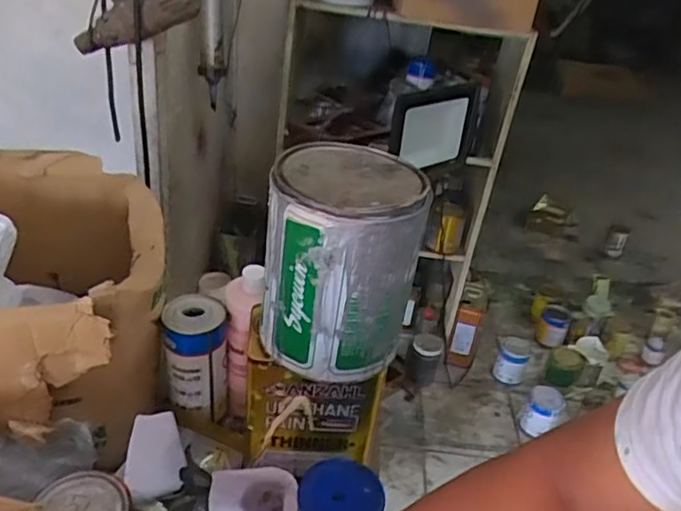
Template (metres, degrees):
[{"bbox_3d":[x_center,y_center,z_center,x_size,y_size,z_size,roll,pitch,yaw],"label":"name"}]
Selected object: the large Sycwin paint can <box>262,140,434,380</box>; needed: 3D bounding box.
[{"bbox_3d":[0.002,0.002,0.672,0.154,0.202,0.155,5,32,-3],"label":"large Sycwin paint can"}]

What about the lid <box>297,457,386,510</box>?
[{"bbox_3d":[0.002,0.279,0.706,0.096,0.021,0.089,5,32,-3],"label":"lid"}]

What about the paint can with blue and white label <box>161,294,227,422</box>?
[{"bbox_3d":[-0.203,0.144,0.851,0.080,0.173,0.079,5,32,-3],"label":"paint can with blue and white label"}]

